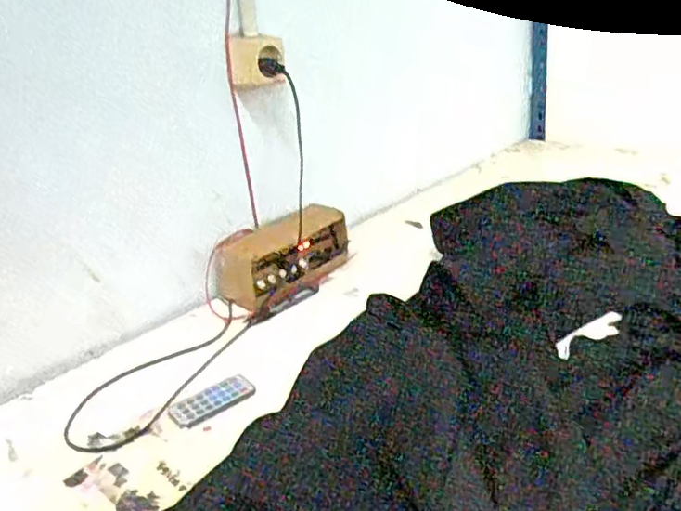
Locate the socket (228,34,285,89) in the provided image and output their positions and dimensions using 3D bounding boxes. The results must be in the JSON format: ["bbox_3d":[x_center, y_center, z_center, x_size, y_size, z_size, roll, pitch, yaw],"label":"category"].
[{"bbox_3d":[-0.106,-0.243,0.789,0.059,0.061,0.051,14,32,37],"label":"socket"}]

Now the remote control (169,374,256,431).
[{"bbox_3d":[-0.132,0.150,0.646,0.083,0.013,0.040,-21,29,-29],"label":"remote control"}]

